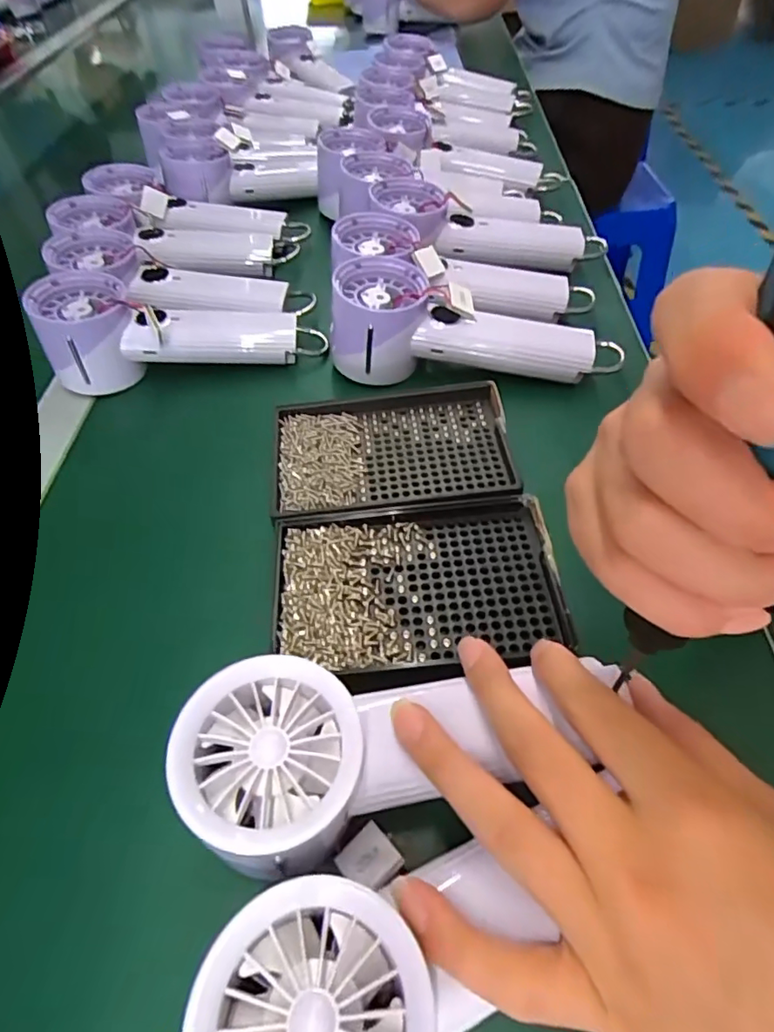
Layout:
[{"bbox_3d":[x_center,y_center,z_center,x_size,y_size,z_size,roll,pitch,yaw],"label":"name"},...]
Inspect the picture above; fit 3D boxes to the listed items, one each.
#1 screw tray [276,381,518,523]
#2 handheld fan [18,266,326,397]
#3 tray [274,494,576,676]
[{"bbox_3d":[0.003,-0.039,0.325,0.136,0.010,0.093,-6,52,0],"label":"screw tray"},{"bbox_3d":[-0.145,-0.131,0.388,0.191,0.054,0.065,-2,52,3],"label":"handheld fan"},{"bbox_3d":[0.014,0.033,0.269,0.136,0.014,0.090,-5,52,0],"label":"tray"}]

